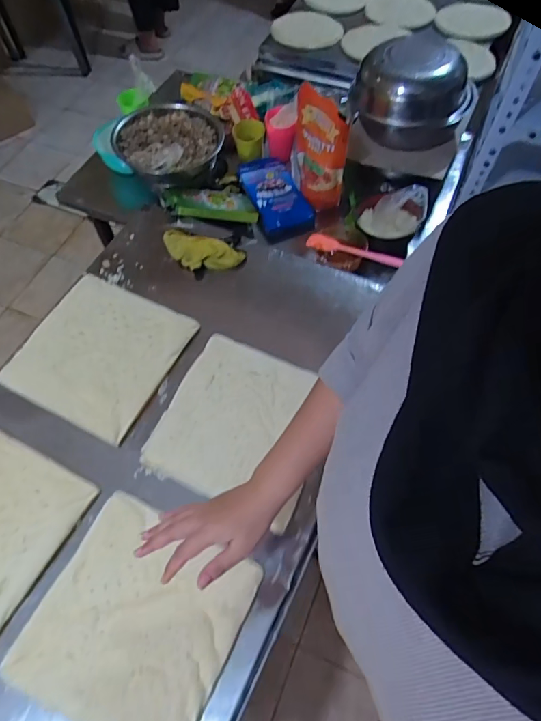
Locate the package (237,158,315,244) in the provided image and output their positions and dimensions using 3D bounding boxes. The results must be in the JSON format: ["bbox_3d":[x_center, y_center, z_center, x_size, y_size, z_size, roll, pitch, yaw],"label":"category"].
[{"bbox_3d":[0.008,-0.387,1.070,0.130,0.056,0.227,-20,62,-10],"label":"package"}]

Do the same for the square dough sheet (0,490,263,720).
[{"bbox_3d":[-0.171,0.331,0.586,0.241,0.031,0.241,22,62,12],"label":"square dough sheet"}]

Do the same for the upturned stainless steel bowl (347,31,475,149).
[{"bbox_3d":[0.293,-0.572,0.978,0.207,0.143,0.226,0,60,0],"label":"upturned stainless steel bowl"}]

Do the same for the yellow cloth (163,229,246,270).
[{"bbox_3d":[-0.135,-0.207,0.886,0.163,0.037,0.068,19,62,12],"label":"yellow cloth"}]

